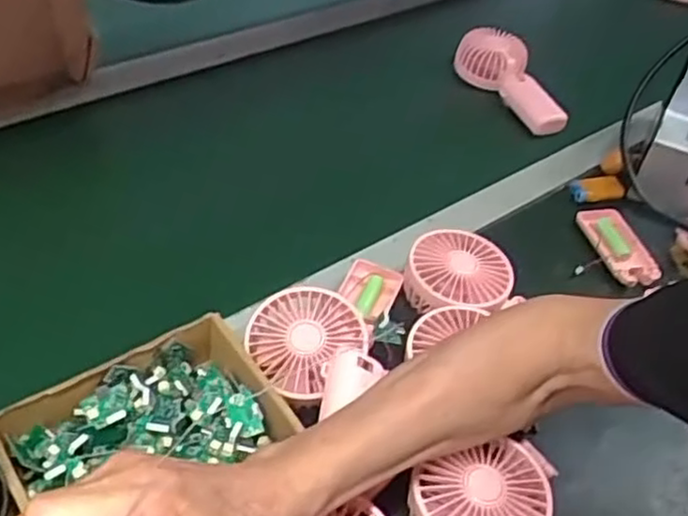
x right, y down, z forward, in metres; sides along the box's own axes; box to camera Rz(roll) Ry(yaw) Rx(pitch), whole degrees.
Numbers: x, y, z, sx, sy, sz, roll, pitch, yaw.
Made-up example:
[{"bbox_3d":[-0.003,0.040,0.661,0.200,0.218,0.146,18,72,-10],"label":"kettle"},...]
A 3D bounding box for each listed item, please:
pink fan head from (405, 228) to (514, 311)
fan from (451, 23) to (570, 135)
[{"bbox_3d":[0.096,0.018,0.601,0.086,0.041,0.088,4,44,-4],"label":"pink fan head"},{"bbox_3d":[0.204,-0.213,0.860,0.068,0.064,0.164,-16,49,-22],"label":"fan"}]

